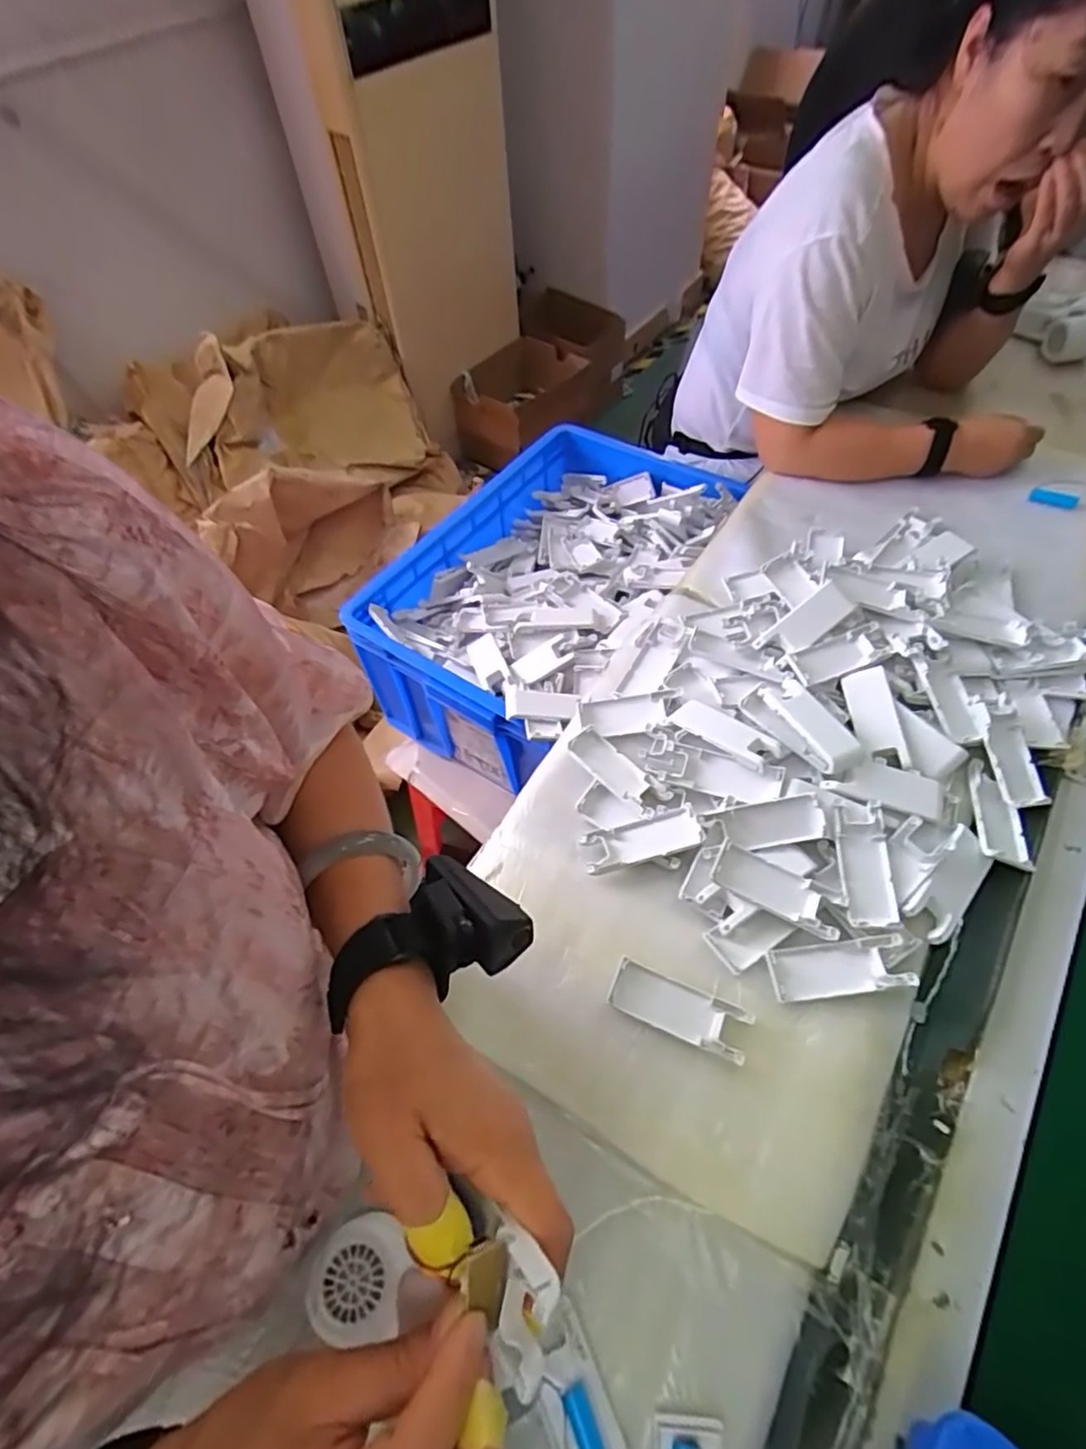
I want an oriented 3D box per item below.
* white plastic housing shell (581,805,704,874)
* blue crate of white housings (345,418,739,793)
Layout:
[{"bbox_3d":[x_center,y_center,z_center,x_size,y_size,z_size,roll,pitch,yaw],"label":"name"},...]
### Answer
[{"bbox_3d":[0.086,0.101,0.553,0.101,0.015,0.039,-13,59,-3],"label":"white plastic housing shell"},{"bbox_3d":[0.007,-0.200,0.929,0.358,0.196,0.534,29,66,20],"label":"blue crate of white housings"}]

